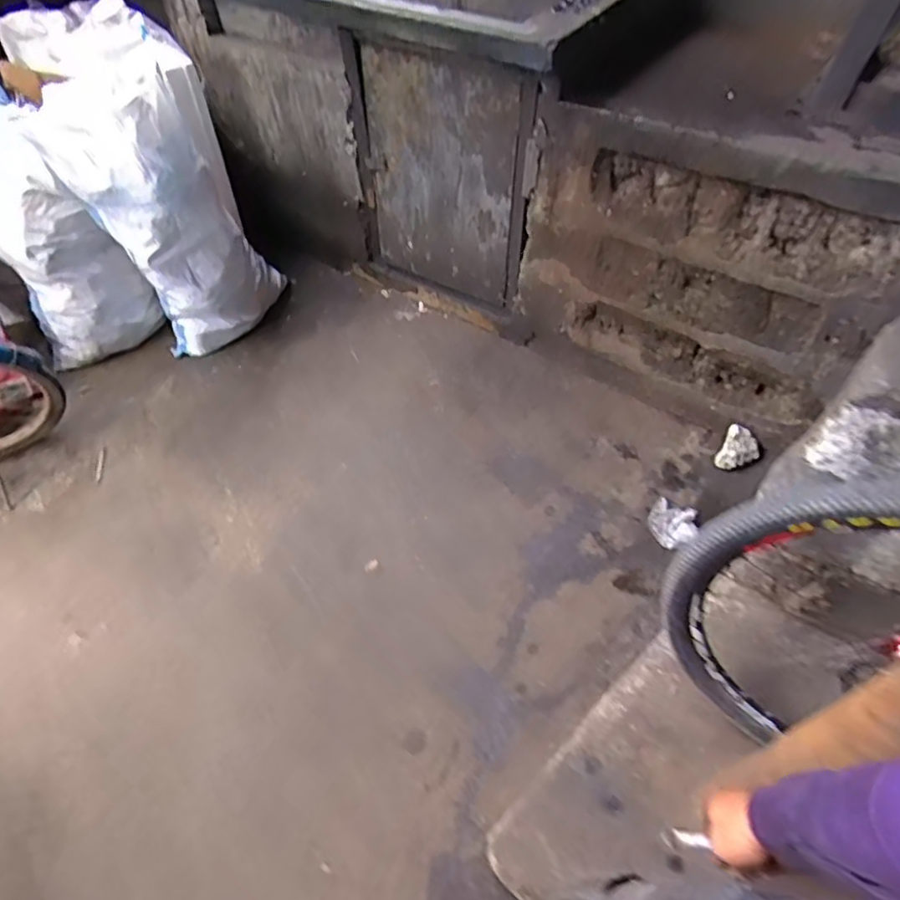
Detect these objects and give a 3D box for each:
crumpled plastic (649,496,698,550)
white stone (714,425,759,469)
[{"bbox_3d":[0.591,0.195,1.591,0.120,0.038,0.124,25,58,20],"label":"crumpled plastic"},{"bbox_3d":[0.820,0.002,1.696,0.097,0.072,0.113,25,58,19],"label":"white stone"}]

